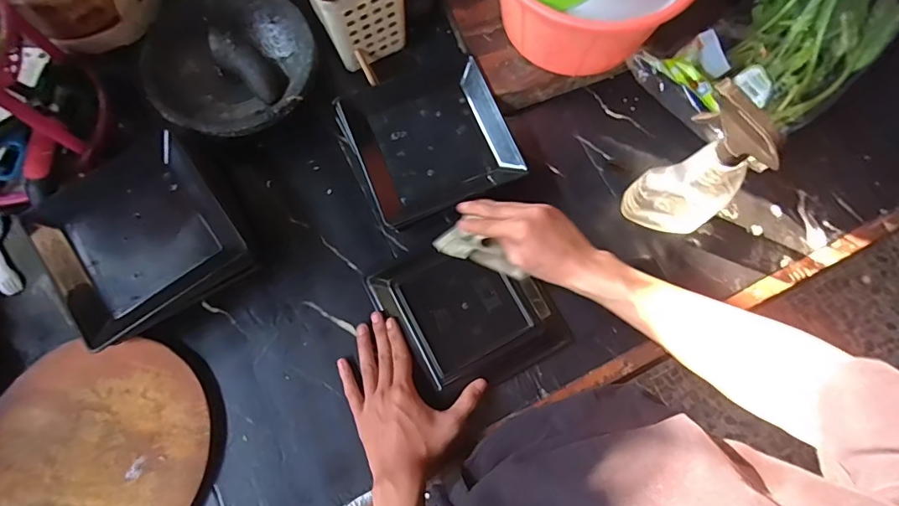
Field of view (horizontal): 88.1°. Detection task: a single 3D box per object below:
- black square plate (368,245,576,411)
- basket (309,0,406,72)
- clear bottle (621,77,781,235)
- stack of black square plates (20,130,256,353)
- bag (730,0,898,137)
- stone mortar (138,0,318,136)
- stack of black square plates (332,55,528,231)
[{"bbox_3d":[0.025,0.068,0.566,0.187,0.023,0.181,-27,78,-7],"label":"black square plate"},{"bbox_3d":[-0.113,-0.320,0.616,0.120,0.121,0.066,-23,77,-6],"label":"basket"},{"bbox_3d":[0.275,-0.088,0.506,0.098,0.220,0.062,15,76,4],"label":"clear bottle"},{"bbox_3d":[-0.362,-0.015,0.563,0.191,0.072,0.206,-38,79,-9],"label":"stack of black square plates"},{"bbox_3d":[0.486,-0.297,0.615,0.292,0.091,0.164,-40,79,-9],"label":"bag"},{"bbox_3d":[-0.297,-0.263,0.635,0.214,0.061,0.233,-33,78,-8],"label":"stone mortar"},{"bbox_3d":[-0.029,-0.156,0.623,0.195,0.032,0.201,-24,77,-6],"label":"stack of black square plates"}]

